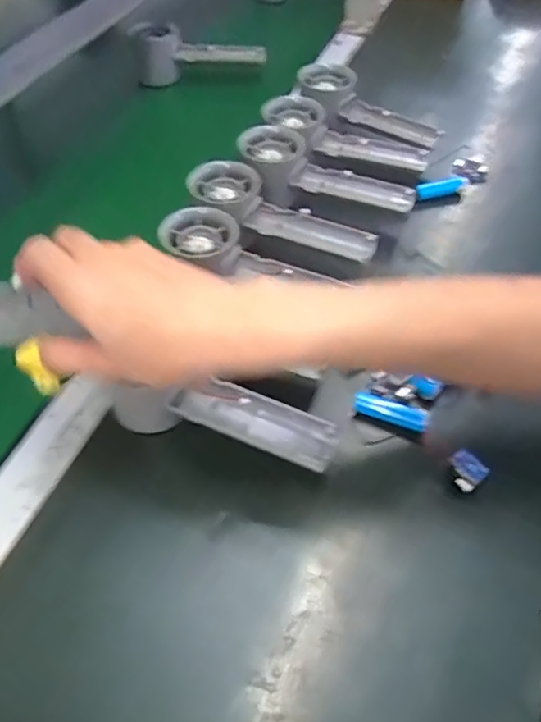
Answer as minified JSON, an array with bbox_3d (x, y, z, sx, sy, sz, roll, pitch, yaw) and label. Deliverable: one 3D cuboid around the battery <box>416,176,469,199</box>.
[{"bbox_3d":[0.161,-0.164,0.540,0.049,0.018,0.012,-10,53,-8],"label":"battery"}]

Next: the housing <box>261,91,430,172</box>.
[{"bbox_3d":[0.071,-0.214,0.542,0.161,0.025,0.046,22,55,0],"label":"housing"}]

